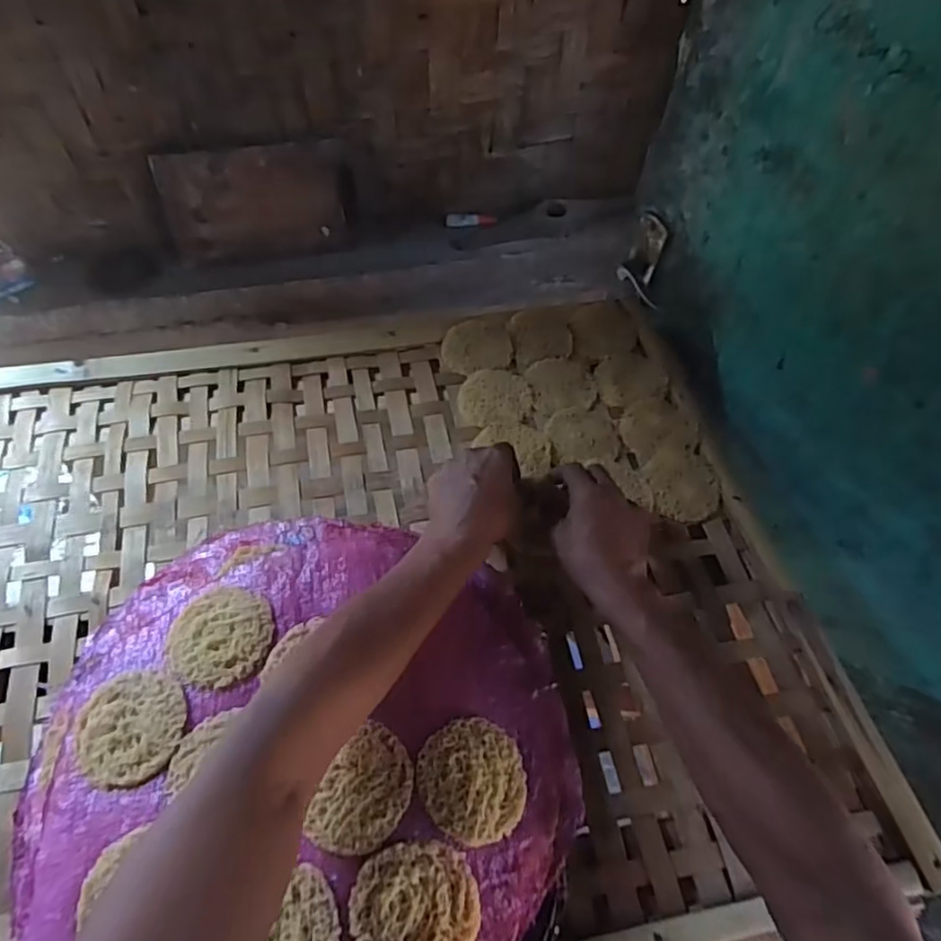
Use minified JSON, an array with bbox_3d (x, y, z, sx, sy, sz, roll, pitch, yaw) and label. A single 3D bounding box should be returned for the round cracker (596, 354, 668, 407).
[{"bbox_3d":[0.175,-0.102,0.711,0.077,0.004,0.068,-10,59,-9],"label":"round cracker"}]

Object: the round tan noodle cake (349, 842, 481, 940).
[{"bbox_3d":[-0.034,0.278,0.403,0.080,0.007,0.075,10,63,-19],"label":"round tan noodle cake"}]

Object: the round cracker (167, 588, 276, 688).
[{"bbox_3d":[-0.194,0.128,0.500,0.086,0.014,0.074,20,59,10],"label":"round cracker"}]

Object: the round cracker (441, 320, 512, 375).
[{"bbox_3d":[0.008,-0.139,0.735,0.077,0.015,0.074,1,58,-2],"label":"round cracker"}]

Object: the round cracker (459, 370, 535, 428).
[{"bbox_3d":[0.028,-0.077,0.697,0.078,0.013,0.071,1,58,-2],"label":"round cracker"}]

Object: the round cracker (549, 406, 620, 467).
[{"bbox_3d":[0.118,-0.037,0.673,0.070,0.004,0.069,-4,58,-5],"label":"round cracker"}]

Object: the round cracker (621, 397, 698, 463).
[{"bbox_3d":[0.194,-0.045,0.678,0.071,0.006,0.069,1,58,-2],"label":"round cracker"}]

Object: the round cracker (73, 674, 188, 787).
[{"bbox_3d":[-0.244,0.181,0.457,0.081,0.004,0.073,14,58,6],"label":"round cracker"}]

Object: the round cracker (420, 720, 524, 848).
[{"bbox_3d":[0.004,0.216,0.453,0.078,0.008,0.078,14,50,-17],"label":"round cracker"}]

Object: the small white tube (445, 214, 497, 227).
[{"bbox_3d":[0.001,-0.404,1.046,0.082,0.019,0.015,0,58,-3],"label":"small white tube"}]

